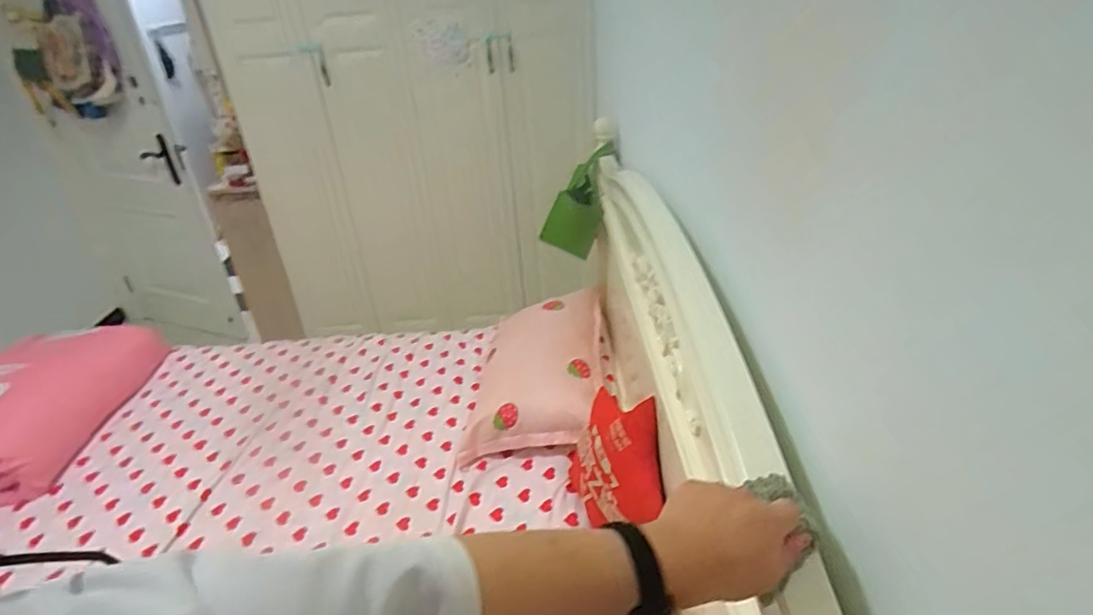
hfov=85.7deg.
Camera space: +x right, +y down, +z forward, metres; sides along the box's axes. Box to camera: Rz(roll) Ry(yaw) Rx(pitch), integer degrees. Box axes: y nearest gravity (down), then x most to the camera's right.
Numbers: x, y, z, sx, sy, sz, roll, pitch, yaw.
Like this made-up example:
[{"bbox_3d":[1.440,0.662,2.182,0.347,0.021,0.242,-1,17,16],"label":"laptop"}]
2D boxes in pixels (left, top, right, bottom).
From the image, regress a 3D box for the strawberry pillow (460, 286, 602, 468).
[{"bbox_3d":[-0.028,0.174,1.757,0.383,0.184,0.635,-2,30,5],"label":"strawberry pillow"}]

